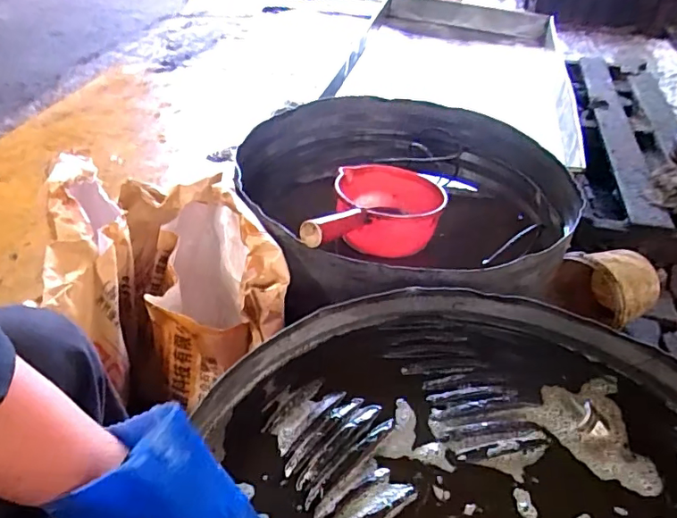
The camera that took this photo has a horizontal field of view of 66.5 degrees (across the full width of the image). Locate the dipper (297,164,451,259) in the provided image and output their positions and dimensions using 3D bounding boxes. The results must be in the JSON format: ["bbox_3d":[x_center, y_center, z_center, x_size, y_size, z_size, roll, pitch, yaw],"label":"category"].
[{"bbox_3d":[0.060,-0.058,0.731,0.157,0.085,0.238,10,39,11],"label":"dipper"}]

